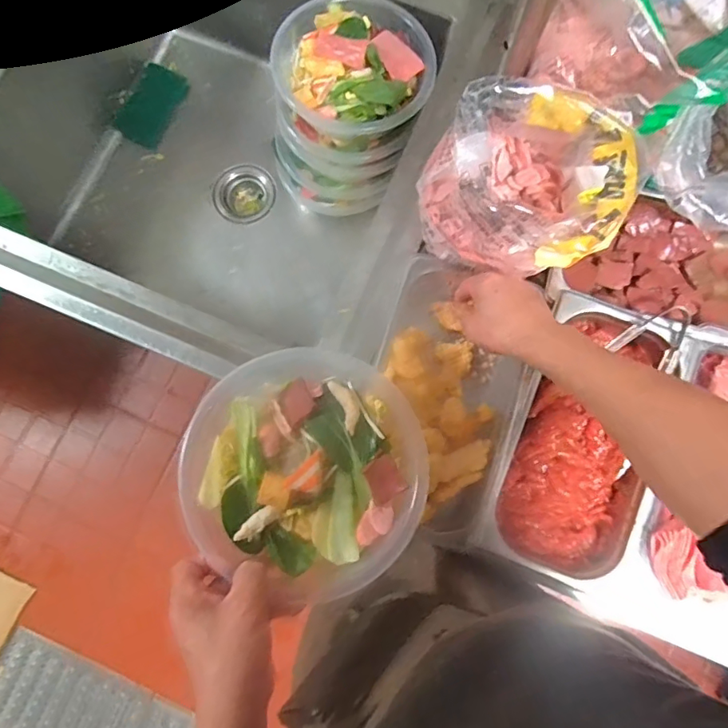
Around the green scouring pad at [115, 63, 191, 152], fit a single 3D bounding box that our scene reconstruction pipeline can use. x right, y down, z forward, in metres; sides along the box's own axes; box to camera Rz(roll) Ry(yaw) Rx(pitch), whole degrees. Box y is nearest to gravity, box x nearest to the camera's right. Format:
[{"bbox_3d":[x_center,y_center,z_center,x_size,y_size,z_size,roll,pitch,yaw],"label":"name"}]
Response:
[{"bbox_3d":[-0.402,-0.490,0.980,0.078,0.007,0.151,29,86,-29],"label":"green scouring pad"}]

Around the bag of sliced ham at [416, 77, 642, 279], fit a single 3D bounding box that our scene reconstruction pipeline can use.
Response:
[{"bbox_3d":[0.171,-0.191,0.553,0.203,0.123,0.160,17,80,2],"label":"bag of sliced ham"}]

